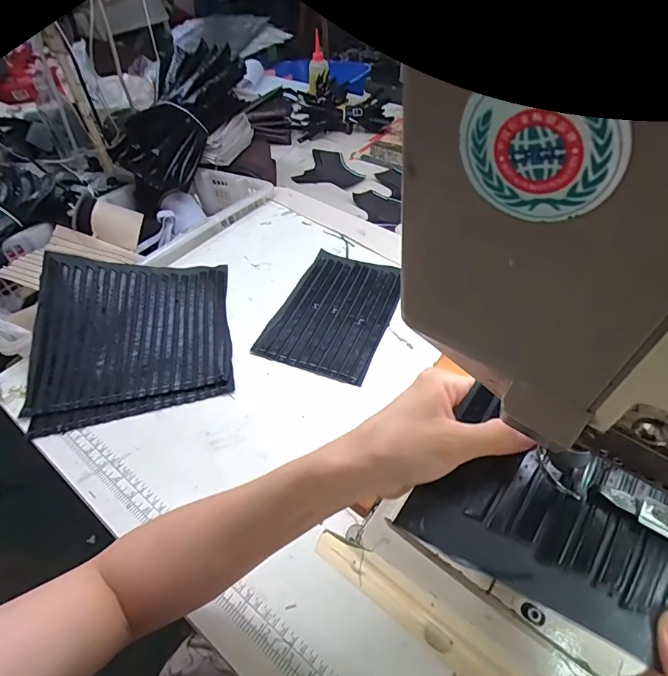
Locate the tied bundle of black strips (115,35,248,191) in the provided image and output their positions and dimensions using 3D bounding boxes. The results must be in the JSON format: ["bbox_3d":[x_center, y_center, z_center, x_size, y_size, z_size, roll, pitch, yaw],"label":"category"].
[{"bbox_3d":[-0.294,-0.421,0.817,0.114,0.120,0.292,26,80,22],"label":"tied bundle of black strips"}]

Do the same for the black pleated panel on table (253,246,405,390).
[{"bbox_3d":[0.002,-0.037,0.581,0.145,0.007,0.207,16,54,16],"label":"black pleated panel on table"}]

